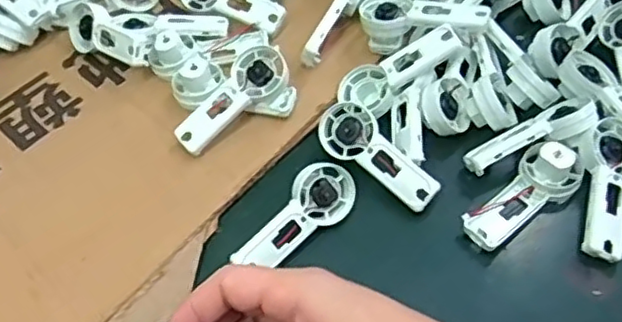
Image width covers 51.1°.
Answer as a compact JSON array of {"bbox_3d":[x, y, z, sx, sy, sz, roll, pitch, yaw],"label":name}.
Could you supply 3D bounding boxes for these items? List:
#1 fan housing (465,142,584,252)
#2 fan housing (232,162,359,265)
[{"bbox_3d":[0.138,0.022,0.421,0.088,0.033,0.037,-38,62,-19],"label":"fan housing"},{"bbox_3d":[-0.011,0.038,0.427,0.092,0.017,0.037,-40,100,-19],"label":"fan housing"}]

